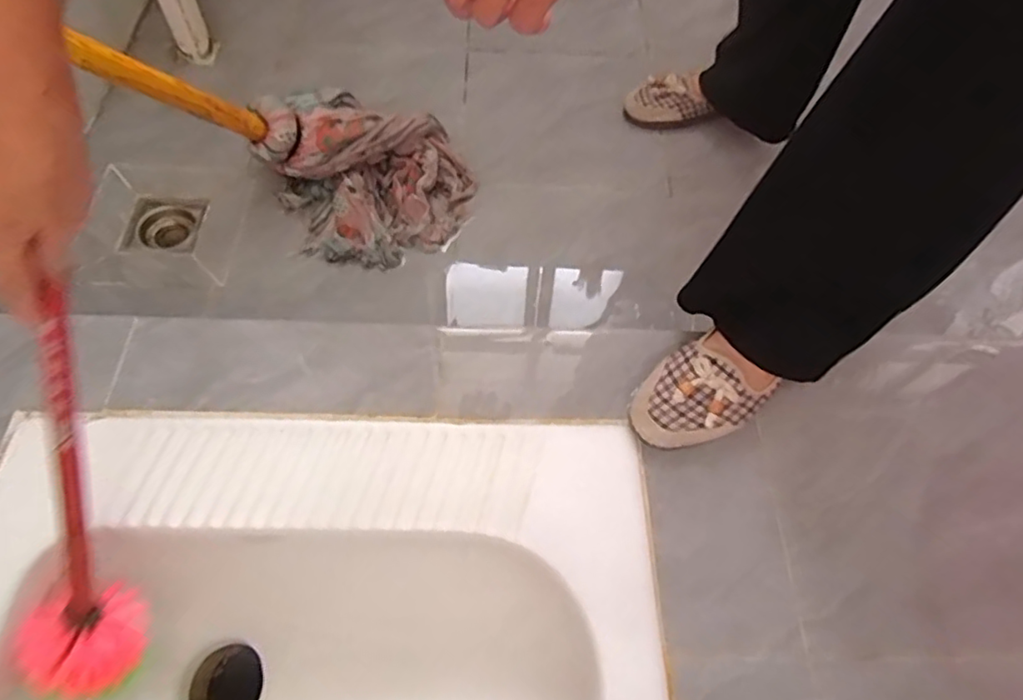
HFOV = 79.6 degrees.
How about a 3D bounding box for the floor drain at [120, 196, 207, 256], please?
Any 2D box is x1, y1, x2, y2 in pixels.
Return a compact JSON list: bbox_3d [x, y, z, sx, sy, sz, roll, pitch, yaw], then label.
[{"bbox_3d":[-0.472,-0.164,0.849,0.105,0.037,0.105,3,60,-1],"label":"floor drain"}]

